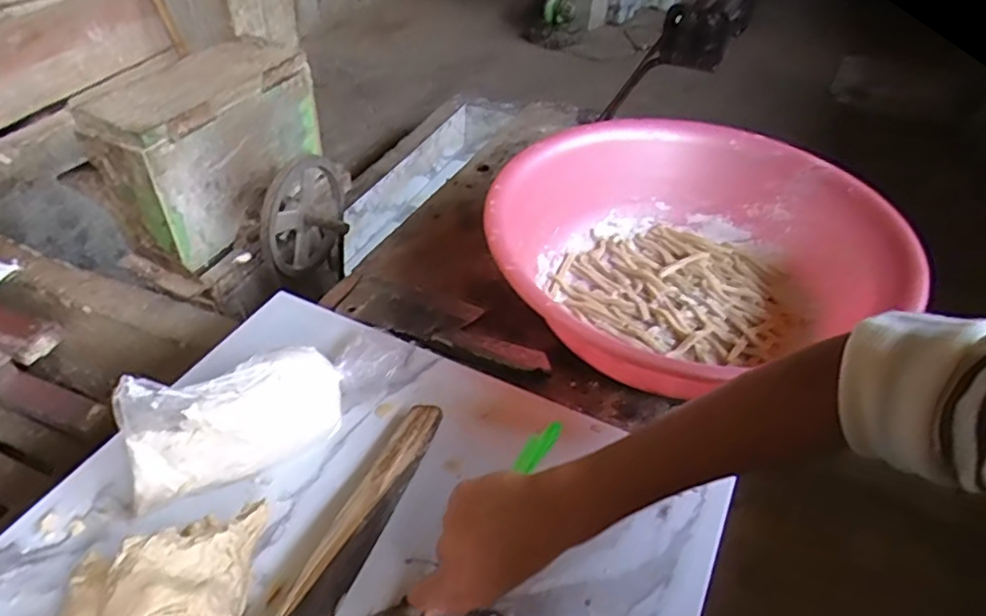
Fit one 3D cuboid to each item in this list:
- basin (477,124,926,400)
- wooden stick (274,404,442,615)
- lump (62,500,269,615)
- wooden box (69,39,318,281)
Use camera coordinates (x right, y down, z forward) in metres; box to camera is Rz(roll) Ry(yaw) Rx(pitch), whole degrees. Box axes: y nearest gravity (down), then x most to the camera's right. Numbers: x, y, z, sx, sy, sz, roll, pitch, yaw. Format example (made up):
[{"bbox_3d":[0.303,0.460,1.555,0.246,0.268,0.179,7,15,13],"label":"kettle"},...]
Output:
[{"bbox_3d":[0.186,-0.062,0.671,0.406,0.119,0.339,-20,47,-24],"label":"basin"},{"bbox_3d":[-0.115,0.187,0.451,0.038,0.034,0.300,17,43,14],"label":"wooden stick"},{"bbox_3d":[-0.226,0.195,0.419,0.132,0.067,0.109,-5,45,-6],"label":"lump"},{"bbox_3d":[-0.441,-0.257,1.001,0.136,0.229,0.339,19,44,16],"label":"wooden box"}]

